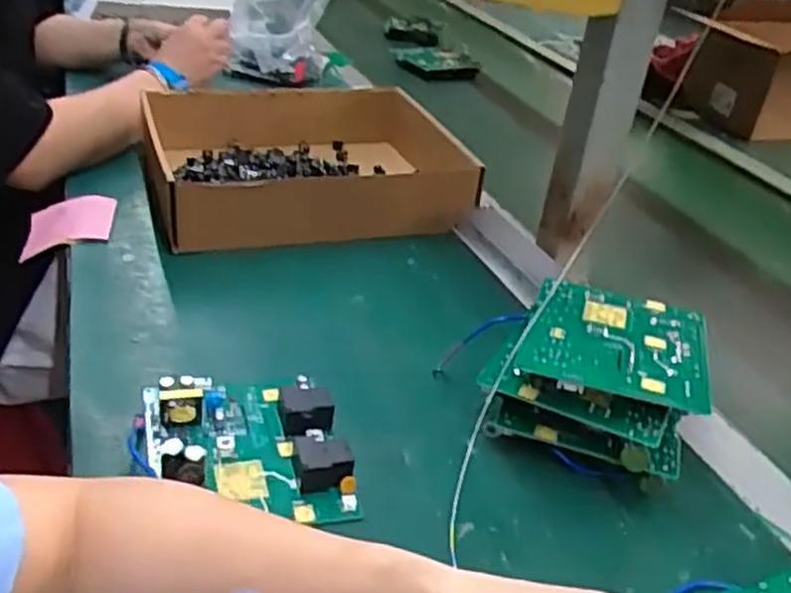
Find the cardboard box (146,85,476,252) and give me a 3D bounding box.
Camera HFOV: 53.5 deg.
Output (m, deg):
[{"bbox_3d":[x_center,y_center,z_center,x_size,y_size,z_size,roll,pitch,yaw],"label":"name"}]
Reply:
[{"bbox_3d":[-0.090,-0.134,0.803,0.307,0.079,0.238,-5,33,-20],"label":"cardboard box"}]

